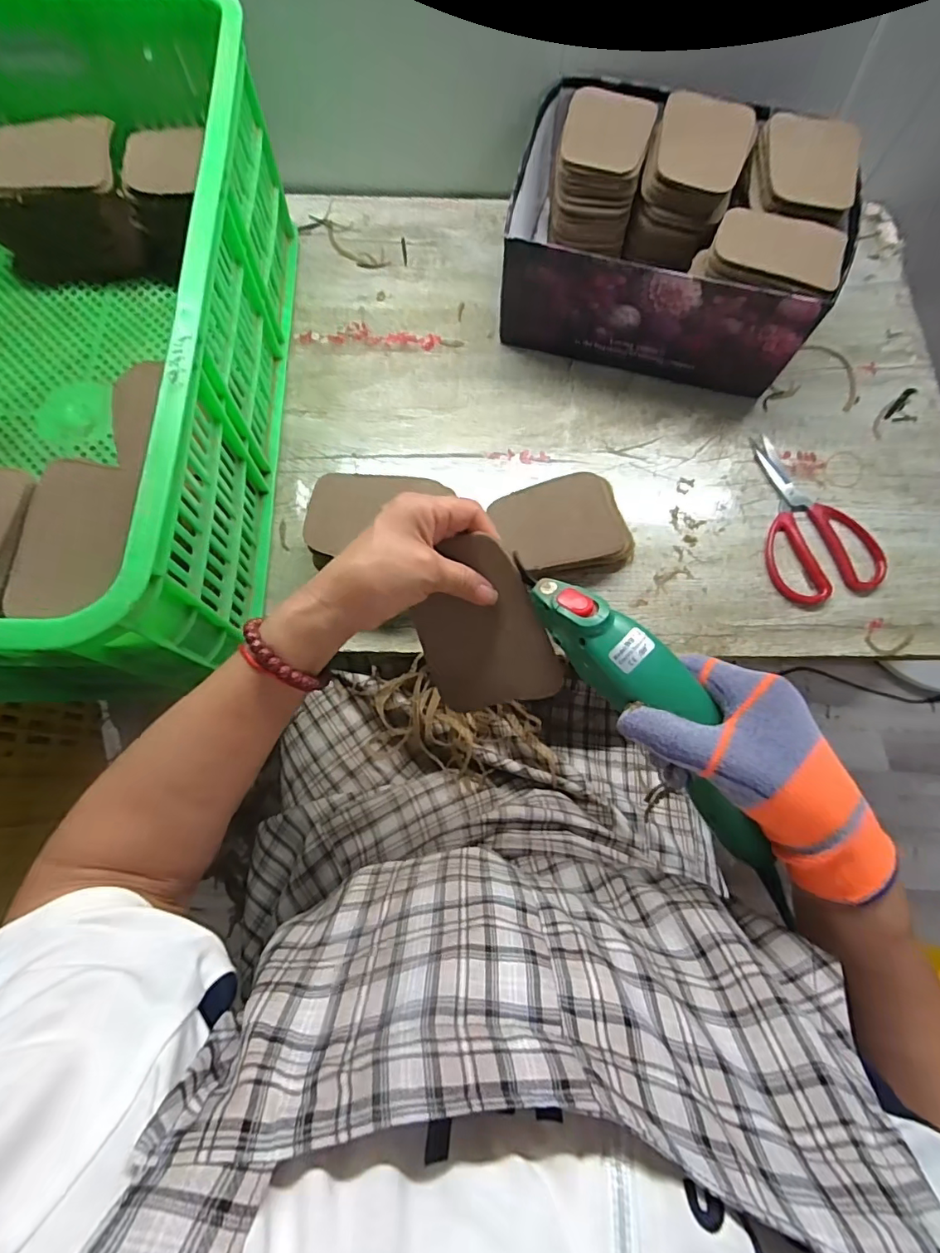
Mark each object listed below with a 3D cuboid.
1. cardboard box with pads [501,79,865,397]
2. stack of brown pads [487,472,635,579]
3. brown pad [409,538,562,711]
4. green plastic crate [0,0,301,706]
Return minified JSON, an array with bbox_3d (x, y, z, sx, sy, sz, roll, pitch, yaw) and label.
[{"bbox_3d":[0.211,-0.413,0.549,0.308,0.131,0.241,13,74,5],"label":"cardboard box with pads"},{"bbox_3d":[0.090,-0.095,0.508,0.120,0.036,0.098,-14,73,-3],"label":"stack of brown pads"},{"bbox_3d":[0.005,0.000,0.349,0.087,0.006,0.112,-16,97,25],"label":"brown pad"},{"bbox_3d":[-0.402,-0.259,0.460,0.440,0.223,0.615,-2,73,1],"label":"green plastic crate"}]

